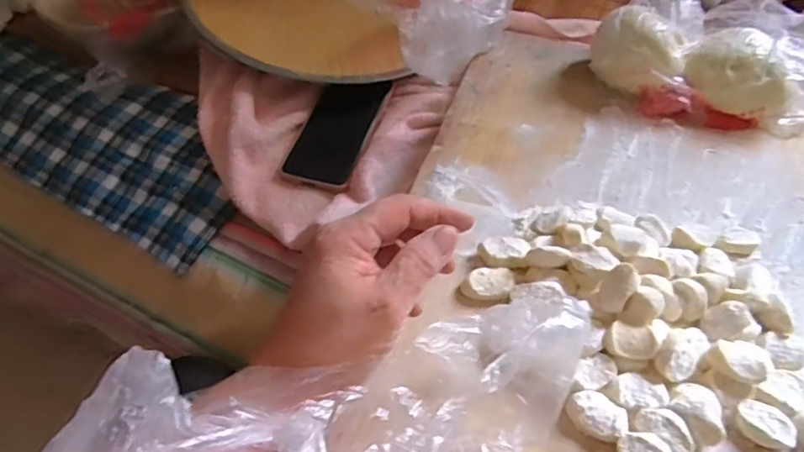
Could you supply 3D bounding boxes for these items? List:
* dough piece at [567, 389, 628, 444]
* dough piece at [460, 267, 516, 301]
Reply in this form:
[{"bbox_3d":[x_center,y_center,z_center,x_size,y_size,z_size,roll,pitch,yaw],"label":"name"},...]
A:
[{"bbox_3d":[0.116,0.113,0.324,0.034,0.011,0.024,22,58,15],"label":"dough piece"},{"bbox_3d":[0.062,0.042,0.391,0.037,0.009,0.026,-2,55,-1],"label":"dough piece"}]

